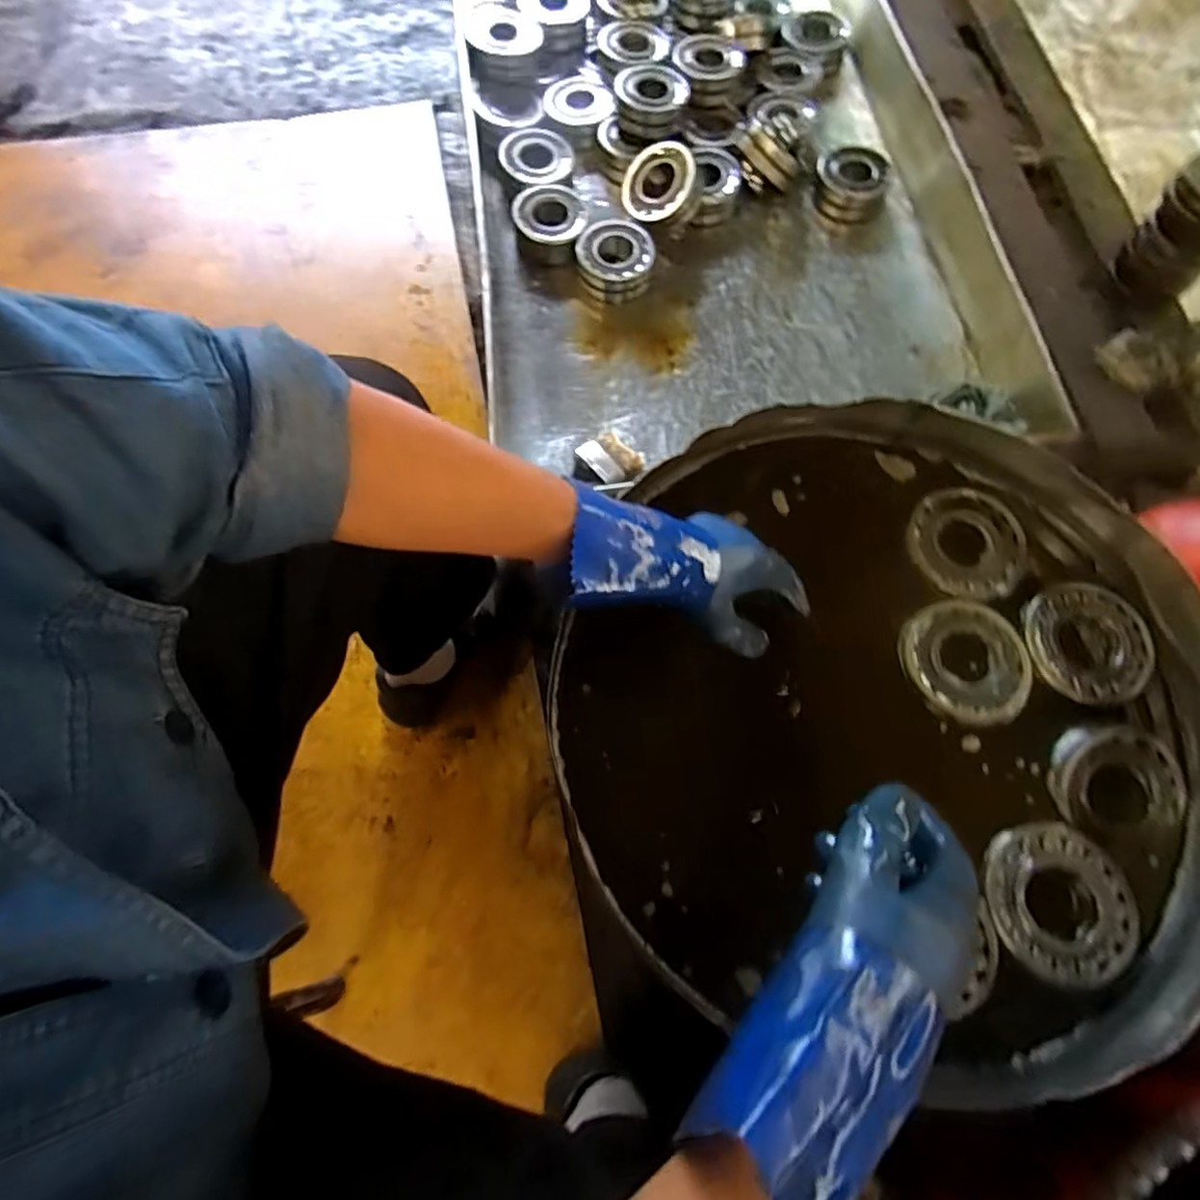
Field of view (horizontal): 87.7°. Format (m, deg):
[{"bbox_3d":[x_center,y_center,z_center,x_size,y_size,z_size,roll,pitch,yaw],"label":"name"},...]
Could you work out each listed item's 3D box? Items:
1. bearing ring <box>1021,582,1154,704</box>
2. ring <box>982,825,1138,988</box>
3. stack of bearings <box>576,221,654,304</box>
[{"bbox_3d":[0.469,0.040,0.597,0.110,0.018,0.112,1,70,-2],"label":"bearing ring"},{"bbox_3d":[0.380,0.250,0.516,0.119,0.018,0.117,6,70,1],"label":"ring"},{"bbox_3d":[0.023,-0.528,0.975,0.119,0.053,0.116,-3,70,-3],"label":"stack of bearings"}]

